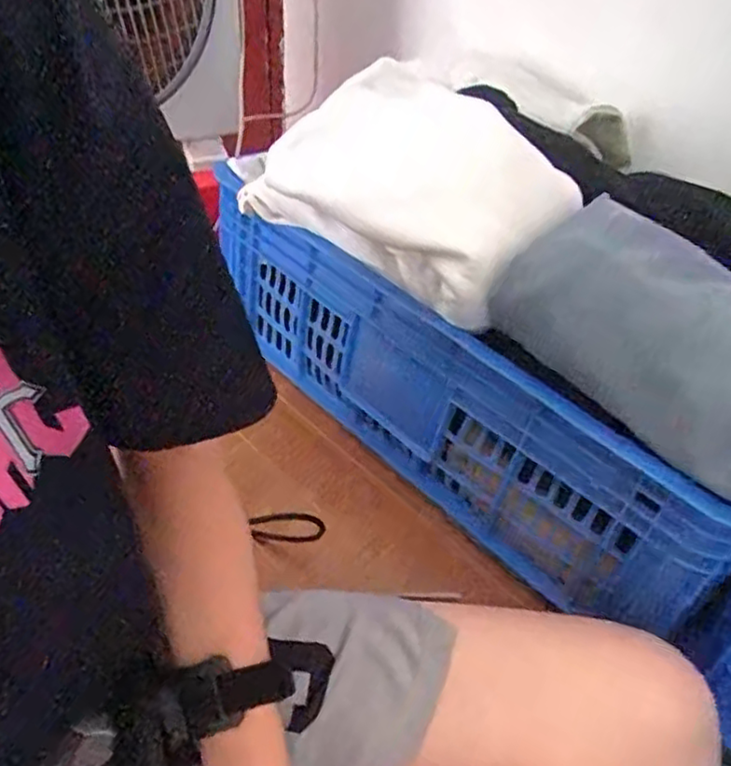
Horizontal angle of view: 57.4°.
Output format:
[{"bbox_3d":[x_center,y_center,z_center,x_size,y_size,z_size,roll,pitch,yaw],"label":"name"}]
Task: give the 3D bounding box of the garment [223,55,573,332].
[{"bbox_3d":[0.032,-0.162,0.557,0.249,0.123,0.131,34,51,26],"label":"garment"}]

